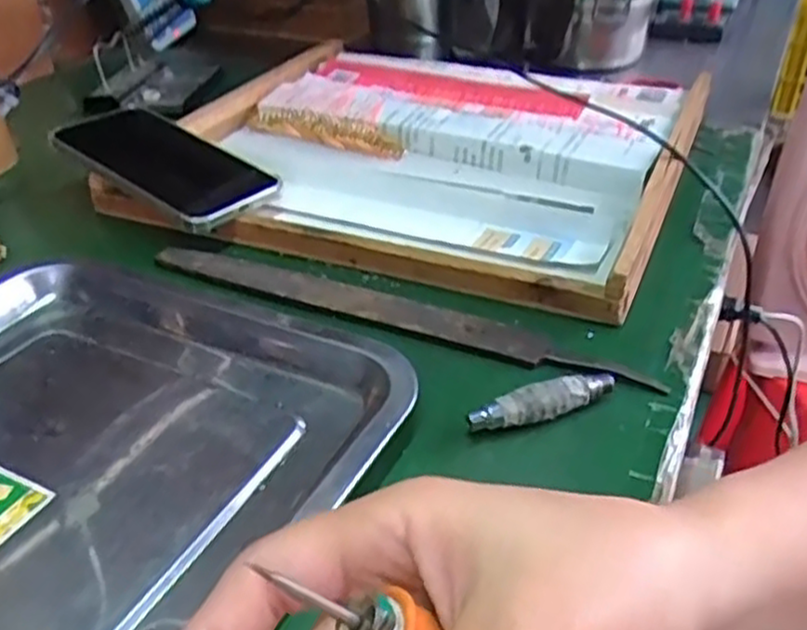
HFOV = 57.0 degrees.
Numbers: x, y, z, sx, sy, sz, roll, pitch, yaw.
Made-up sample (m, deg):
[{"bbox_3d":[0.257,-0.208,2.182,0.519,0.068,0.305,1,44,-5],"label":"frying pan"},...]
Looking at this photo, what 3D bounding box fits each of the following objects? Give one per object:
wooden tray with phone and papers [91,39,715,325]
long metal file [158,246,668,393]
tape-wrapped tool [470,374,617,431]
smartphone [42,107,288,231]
[{"bbox_3d":[0.008,-0.134,0.566,0.390,0.034,0.340,14,37,19],"label":"wooden tray with phone and papers"},{"bbox_3d":[-0.015,-0.006,0.407,0.296,0.005,0.025,15,38,21],"label":"long metal file"},{"bbox_3d":[0.063,0.039,0.334,0.071,0.016,0.012,-14,37,-19],"label":"tape-wrapped tool"},{"bbox_3d":[-0.160,-0.105,0.507,0.155,0.010,0.084,31,40,22],"label":"smartphone"}]

